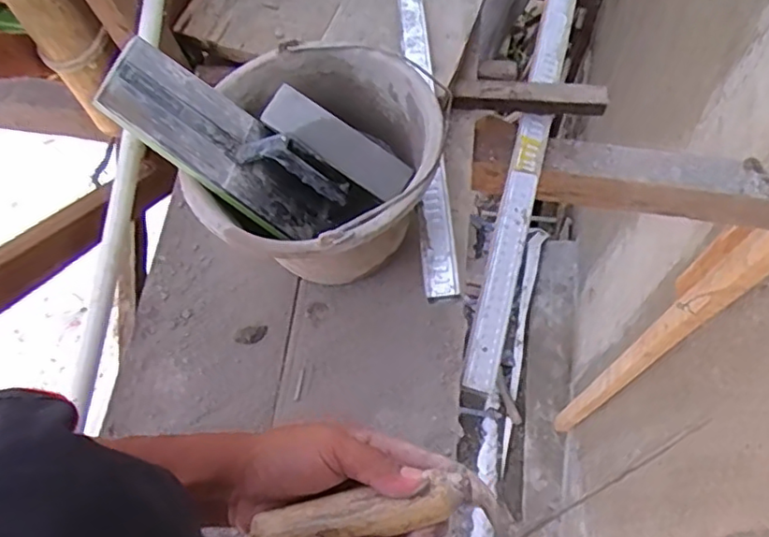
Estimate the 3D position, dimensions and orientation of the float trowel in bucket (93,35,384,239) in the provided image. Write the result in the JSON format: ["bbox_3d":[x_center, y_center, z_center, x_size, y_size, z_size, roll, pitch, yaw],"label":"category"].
[{"bbox_3d":[-0.140,-0.117,0.602,0.264,0.064,0.103,32,66,-22],"label":"float trowel in bucket"}]

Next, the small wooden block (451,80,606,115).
[{"bbox_3d":[0.185,-0.220,0.783,0.191,0.034,0.030,5,66,5],"label":"small wooden block"}]

